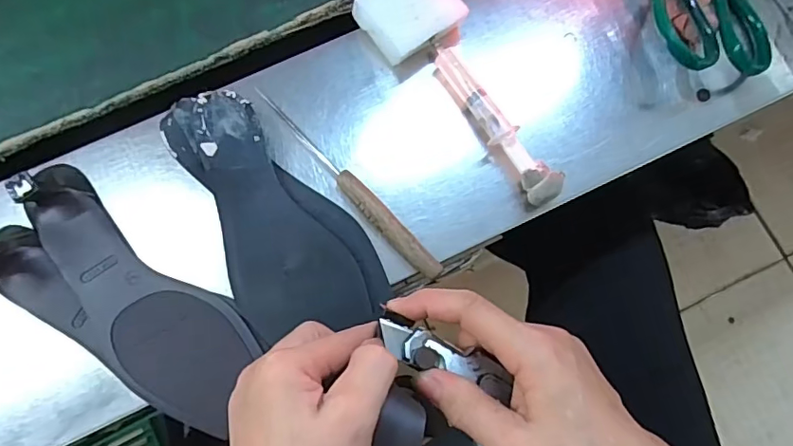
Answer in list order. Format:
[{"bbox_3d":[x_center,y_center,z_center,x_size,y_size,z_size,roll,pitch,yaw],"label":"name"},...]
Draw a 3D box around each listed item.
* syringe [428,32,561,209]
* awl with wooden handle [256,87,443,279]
[{"bbox_3d":[0.070,-0.080,0.394,0.022,0.026,0.153,-30,76,-8],"label":"syringe"},{"bbox_3d":[-0.038,-0.030,0.383,0.015,0.016,0.189,-44,78,-11],"label":"awl with wooden handle"}]

